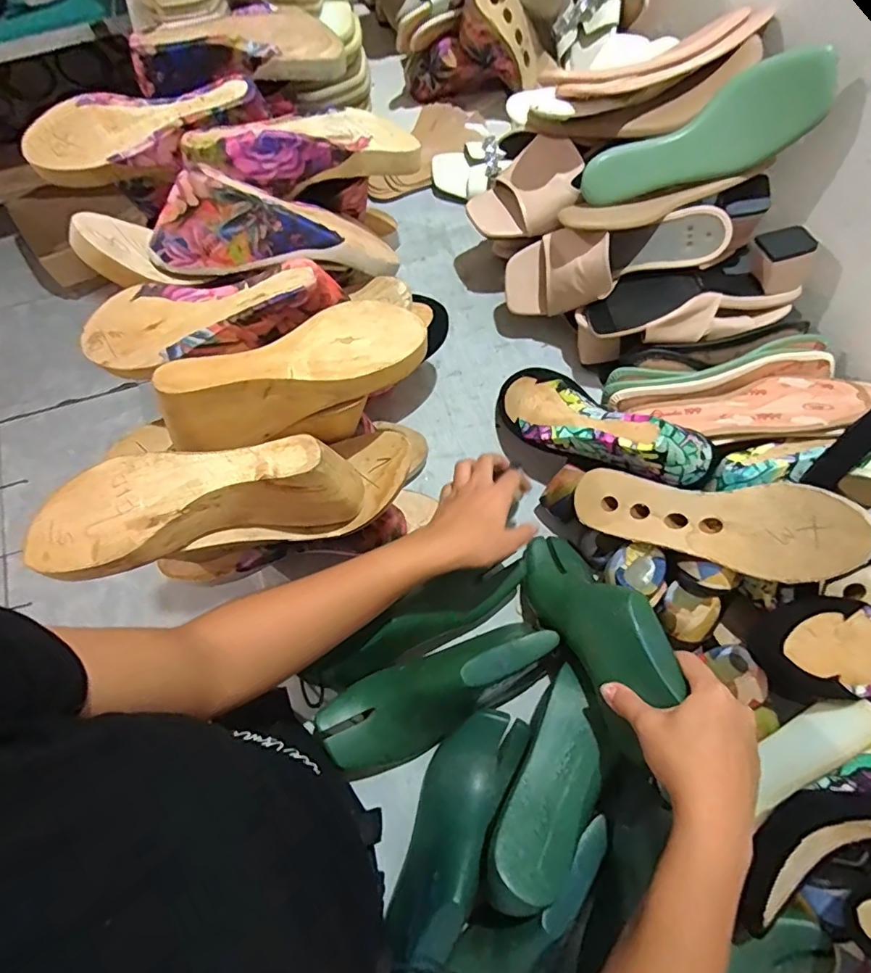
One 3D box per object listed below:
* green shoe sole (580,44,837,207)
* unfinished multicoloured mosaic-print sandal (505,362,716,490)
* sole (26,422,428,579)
[{"bbox_3d":[0.267,-0.351,0.529,0.219,0.078,0.036,-14,40,25],"label":"green shoe sole"},{"bbox_3d":[0.159,-0.064,0.534,0.226,0.081,0.076,31,72,34],"label":"unfinished multicoloured mosaic-print sandal"},{"bbox_3d":[-0.146,-0.003,0.403,0.299,0.094,0.087,-12,69,-28],"label":"sole"}]

